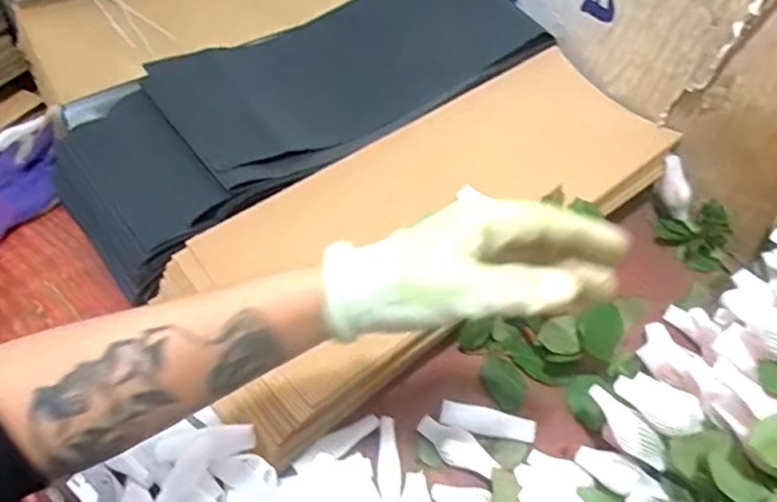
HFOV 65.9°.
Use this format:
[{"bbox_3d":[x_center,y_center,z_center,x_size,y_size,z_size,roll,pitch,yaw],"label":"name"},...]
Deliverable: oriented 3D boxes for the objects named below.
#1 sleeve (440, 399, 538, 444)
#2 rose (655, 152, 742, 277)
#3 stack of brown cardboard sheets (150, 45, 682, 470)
[{"bbox_3d":[0.096,0.164,0.574,0.090,0.012,0.030,10,54,3],"label":"sleeve"},{"bbox_3d":[0.367,-0.036,0.707,0.112,0.091,0.074,18,55,10],"label":"rose"},{"bbox_3d":[0.057,-0.037,0.656,0.567,0.078,0.214,-32,62,-24],"label":"stack of brown cardboard sheets"}]

